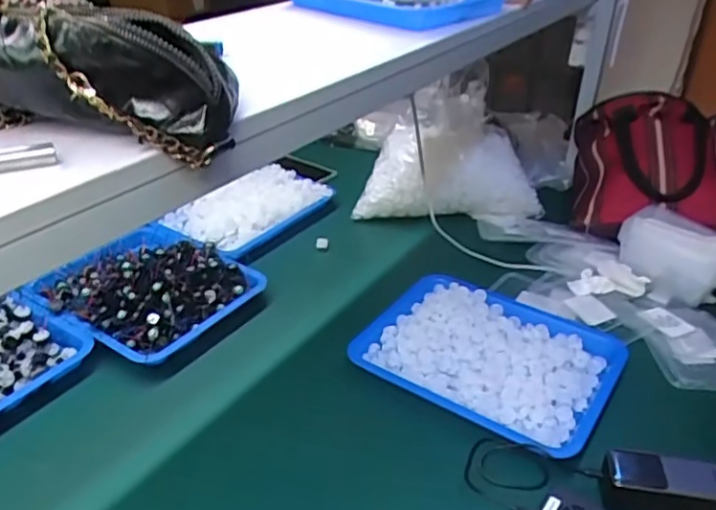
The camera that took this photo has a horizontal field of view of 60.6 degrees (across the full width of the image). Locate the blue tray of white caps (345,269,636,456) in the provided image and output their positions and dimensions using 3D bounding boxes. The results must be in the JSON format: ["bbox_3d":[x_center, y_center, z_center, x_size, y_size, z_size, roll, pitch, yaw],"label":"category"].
[{"bbox_3d":[0.180,0.124,0.854,0.332,0.033,0.250,21,37,29],"label":"blue tray of white caps"}]

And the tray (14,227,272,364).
[{"bbox_3d":[-0.308,0.036,0.915,0.254,0.082,0.235,19,36,26],"label":"tray"}]

